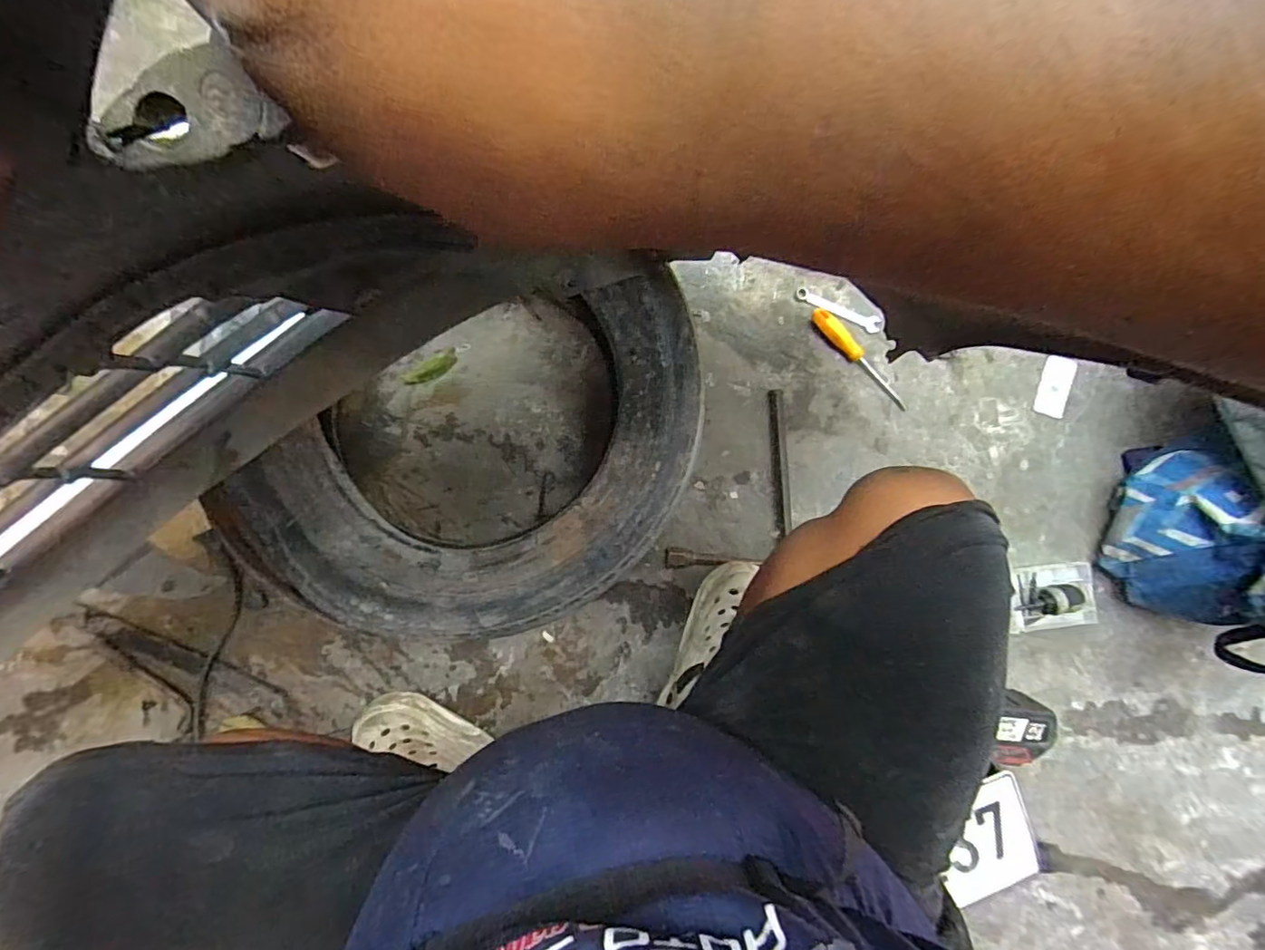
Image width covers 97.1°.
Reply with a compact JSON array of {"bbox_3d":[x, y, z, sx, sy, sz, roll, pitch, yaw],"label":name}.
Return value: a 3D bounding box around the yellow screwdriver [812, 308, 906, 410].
[{"bbox_3d":[0.318,-0.162,0.769,0.183,0.030,0.024,42,87,-5],"label":"yellow screwdriver"}]

